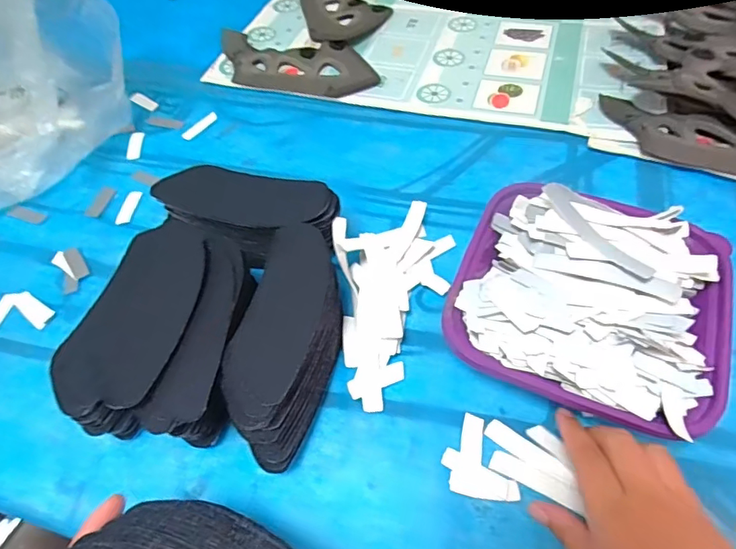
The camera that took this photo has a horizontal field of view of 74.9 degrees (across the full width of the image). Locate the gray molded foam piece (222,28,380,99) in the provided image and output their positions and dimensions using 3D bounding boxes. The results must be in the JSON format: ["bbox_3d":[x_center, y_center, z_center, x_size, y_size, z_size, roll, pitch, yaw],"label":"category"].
[{"bbox_3d":[-0.087,-0.271,0.603,0.211,0.017,0.109,18,56,16],"label":"gray molded foam piece"}]

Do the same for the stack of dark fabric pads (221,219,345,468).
[{"bbox_3d":[-0.056,0.049,0.344,0.056,0.070,0.153,10,54,11],"label":"stack of dark fabric pads"}]

